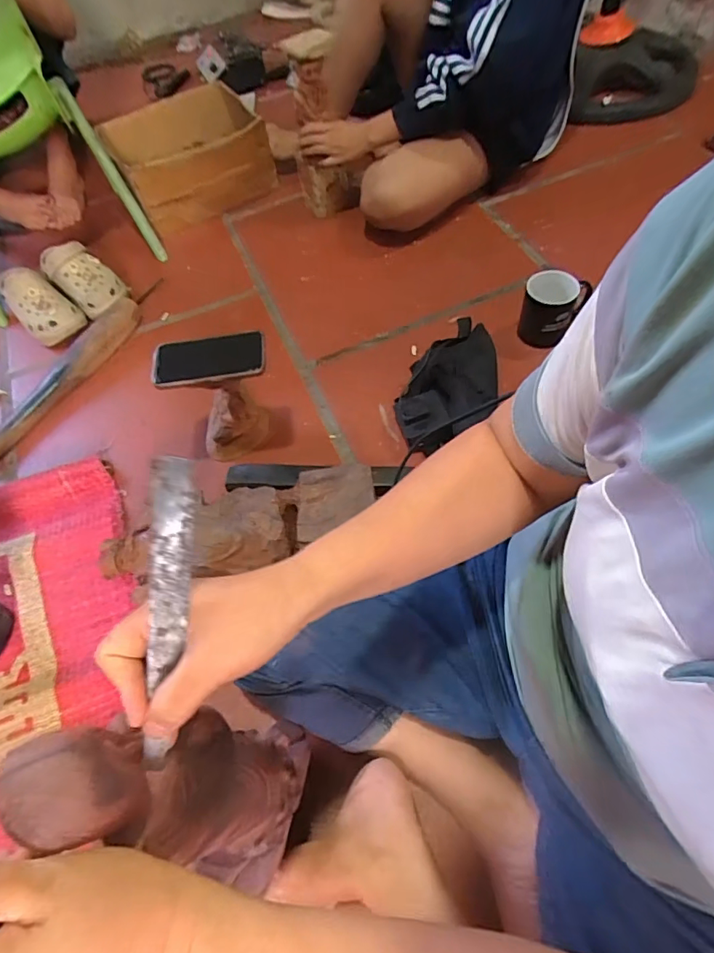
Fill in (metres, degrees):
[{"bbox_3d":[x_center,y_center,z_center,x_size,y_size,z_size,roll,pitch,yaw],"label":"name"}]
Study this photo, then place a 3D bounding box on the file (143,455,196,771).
[{"bbox_3d":[-0.102,0.075,0.274,0.022,0.004,0.172,2,96,-19],"label":"file"}]

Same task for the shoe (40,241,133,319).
[{"bbox_3d":[-0.537,-0.389,0.987,0.192,0.097,0.095,36,68,22],"label":"shoe"}]

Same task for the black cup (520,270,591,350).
[{"bbox_3d":[0.320,-0.274,0.825,0.097,0.099,0.093,-3,59,5],"label":"black cup"}]

